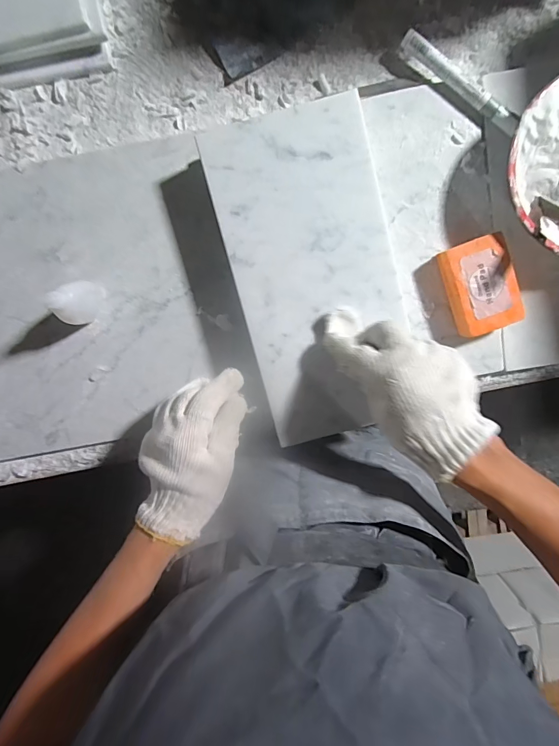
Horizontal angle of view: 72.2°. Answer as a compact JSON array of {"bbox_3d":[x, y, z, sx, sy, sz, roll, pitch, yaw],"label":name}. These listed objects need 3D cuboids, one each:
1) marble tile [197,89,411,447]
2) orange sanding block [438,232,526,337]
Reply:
[{"bbox_3d":[0.039,-0.091,0.365,0.154,0.009,0.298,-14,96,3],"label":"marble tile"},{"bbox_3d":[0.205,-0.089,0.399,0.063,0.032,0.091,-19,96,3],"label":"orange sanding block"}]

